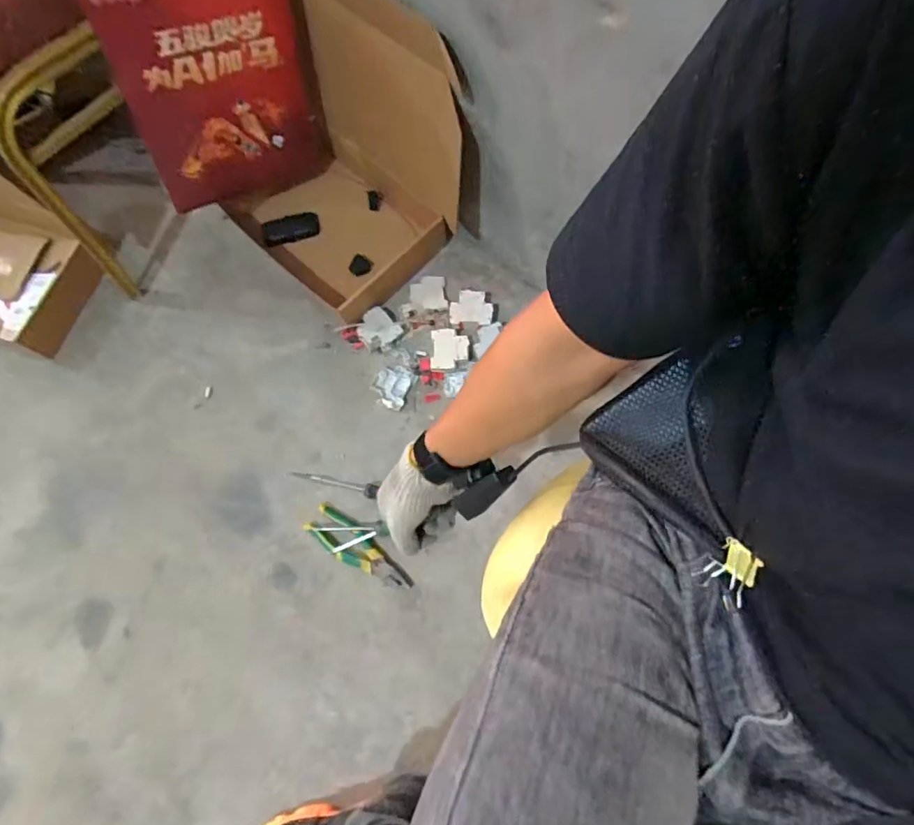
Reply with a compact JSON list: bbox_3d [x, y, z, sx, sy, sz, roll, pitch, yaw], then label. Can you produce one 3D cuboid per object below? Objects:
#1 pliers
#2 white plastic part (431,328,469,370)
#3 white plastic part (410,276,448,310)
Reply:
[{"bbox_3d":[-0.161,0.224,0.864,0.198,0.027,0.062,37,78,13],"label":"pliers"},{"bbox_3d":[-0.014,-0.116,0.966,0.070,0.037,0.075,0,73,3],"label":"white plastic part"},{"bbox_3d":[-0.054,-0.229,1.015,0.069,0.009,0.068,-1,72,3],"label":"white plastic part"}]

